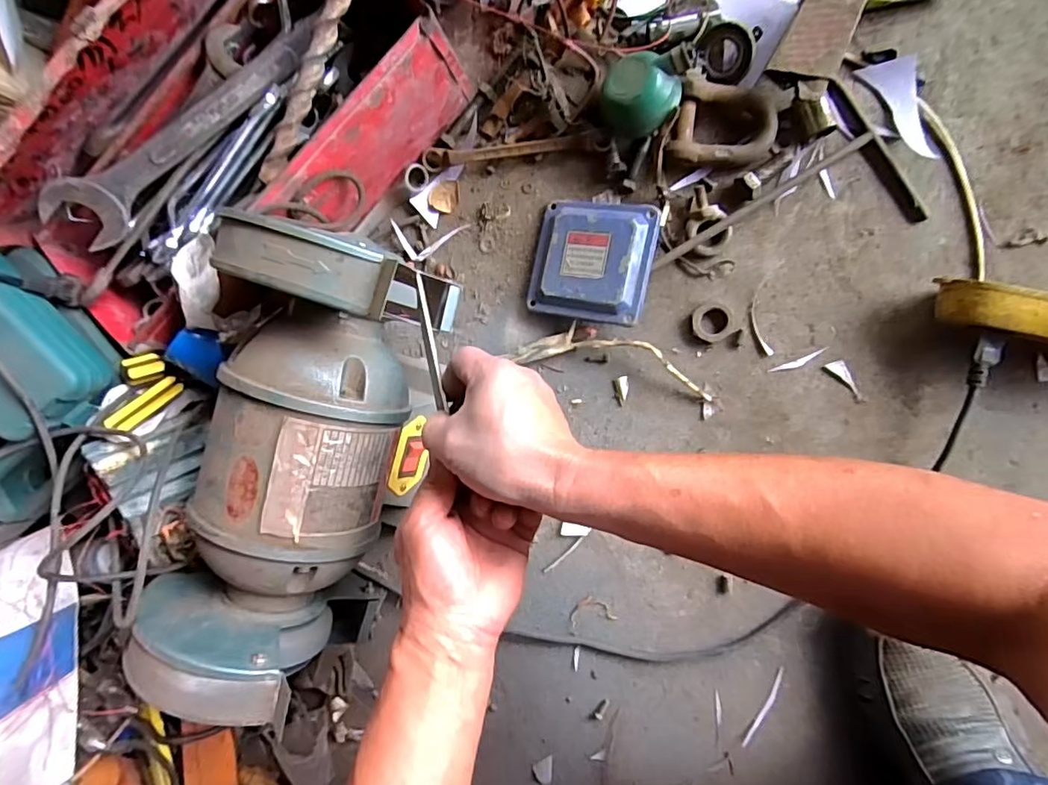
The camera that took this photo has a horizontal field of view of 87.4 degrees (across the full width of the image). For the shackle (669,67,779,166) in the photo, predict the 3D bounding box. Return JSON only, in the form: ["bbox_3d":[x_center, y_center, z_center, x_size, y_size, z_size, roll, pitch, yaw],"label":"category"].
[{"bbox_3d":[0.178,-0.240,0.488,0.089,0.021,0.072,6,103,-4],"label":"shackle"}]

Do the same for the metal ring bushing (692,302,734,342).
[{"bbox_3d":[0.173,-0.064,0.502,0.037,0.011,0.036,0,92,11],"label":"metal ring bushing"}]

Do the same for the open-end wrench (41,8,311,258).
[{"bbox_3d":[-0.282,-0.219,0.471,0.260,0.012,0.055,-37,122,-5],"label":"open-end wrench"}]

